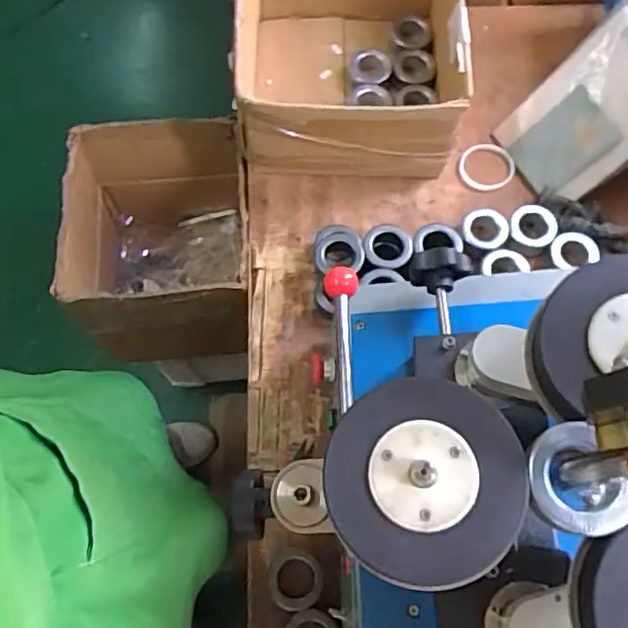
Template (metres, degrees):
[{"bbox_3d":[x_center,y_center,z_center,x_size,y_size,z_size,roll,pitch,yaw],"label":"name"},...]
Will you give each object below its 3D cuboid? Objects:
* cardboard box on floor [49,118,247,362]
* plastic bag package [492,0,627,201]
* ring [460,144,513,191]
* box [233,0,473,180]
[{"bbox_3d":[-0.259,-0.118,1.096,0.286,0.313,0.320,-4,70,-1],"label":"cardboard box on floor"},{"bbox_3d":[0.416,-0.306,0.891,0.028,0.282,0.189,-5,59,-47],"label":"plastic bag package"},{"bbox_3d":[0.275,-0.236,0.980,0.085,0.015,0.083,-1,77,3],"label":"ring"},{"bbox_3d":[0.053,-0.395,0.932,0.323,0.175,0.335,1,70,0],"label":"box"}]

